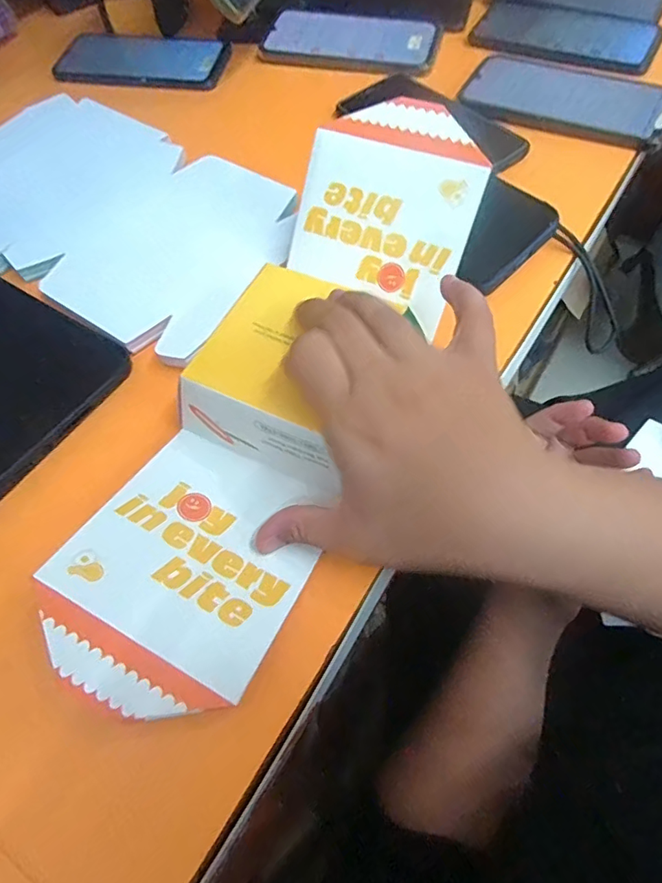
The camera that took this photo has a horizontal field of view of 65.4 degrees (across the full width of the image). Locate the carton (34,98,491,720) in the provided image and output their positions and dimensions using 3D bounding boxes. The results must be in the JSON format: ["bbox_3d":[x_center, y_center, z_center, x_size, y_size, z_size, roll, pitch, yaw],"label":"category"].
[{"bbox_3d":[-0.021,-0.031,0.280,0.103,0.060,0.331,24,75,15],"label":"carton"}]

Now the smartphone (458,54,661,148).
[{"bbox_3d":[0.200,-0.292,0.435,0.167,0.008,0.091,23,66,15],"label":"smartphone"}]

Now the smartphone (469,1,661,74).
[{"bbox_3d":[0.221,-0.388,0.485,0.164,0.006,0.078,27,67,17],"label":"smartphone"}]

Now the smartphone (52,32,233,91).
[{"bbox_3d":[-0.187,-0.380,0.513,0.172,0.010,0.082,5,62,6],"label":"smartphone"}]

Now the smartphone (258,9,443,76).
[{"bbox_3d":[0.019,-0.390,0.502,0.165,0.015,0.068,15,64,11],"label":"smartphone"}]

